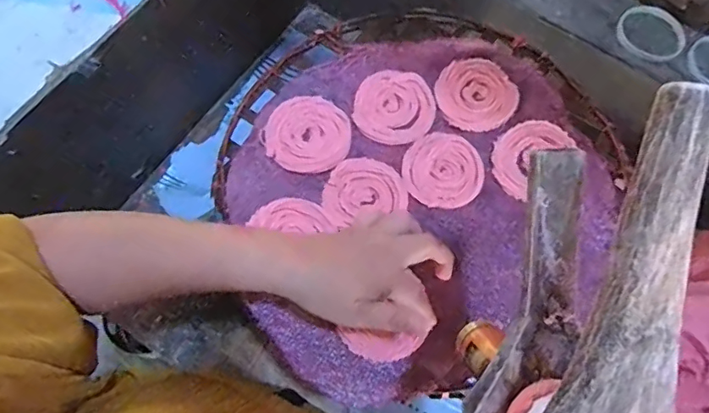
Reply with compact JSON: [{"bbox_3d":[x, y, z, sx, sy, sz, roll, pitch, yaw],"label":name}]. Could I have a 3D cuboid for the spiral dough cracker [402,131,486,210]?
[{"bbox_3d":[0.086,-0.037,0.495,0.076,0.004,0.079,-3,69,-4],"label":"spiral dough cracker"}]

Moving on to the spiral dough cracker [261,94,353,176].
[{"bbox_3d":[-0.044,-0.071,0.499,0.079,0.005,0.083,1,69,-2],"label":"spiral dough cracker"}]

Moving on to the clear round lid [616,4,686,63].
[{"bbox_3d":[0.406,-0.237,0.703,0.088,0.004,0.086,1,69,-2],"label":"clear round lid"}]

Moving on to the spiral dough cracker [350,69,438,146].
[{"bbox_3d":[0.041,-0.101,0.519,0.078,0.005,0.083,1,69,-2],"label":"spiral dough cracker"}]

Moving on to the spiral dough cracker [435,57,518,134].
[{"bbox_3d":[0.124,-0.115,0.525,0.076,0.008,0.080,1,69,-2],"label":"spiral dough cracker"}]

